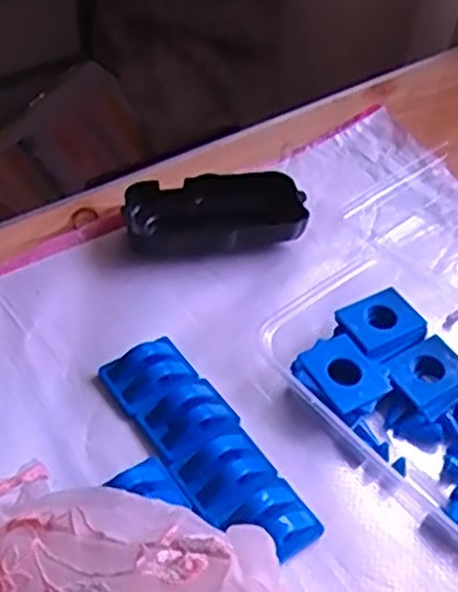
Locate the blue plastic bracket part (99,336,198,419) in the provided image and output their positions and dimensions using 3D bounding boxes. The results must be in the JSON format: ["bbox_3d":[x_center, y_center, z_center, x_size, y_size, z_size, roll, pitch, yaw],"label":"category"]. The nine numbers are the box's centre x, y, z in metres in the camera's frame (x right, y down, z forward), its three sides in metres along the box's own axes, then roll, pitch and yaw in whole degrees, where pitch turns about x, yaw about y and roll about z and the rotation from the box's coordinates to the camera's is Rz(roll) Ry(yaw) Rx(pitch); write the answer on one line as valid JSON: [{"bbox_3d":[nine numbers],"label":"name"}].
[{"bbox_3d":[-0.041,0.041,0.415,0.043,0.015,0.038,-26,54,-27],"label":"blue plastic bracket part"}]

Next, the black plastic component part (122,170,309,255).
[{"bbox_3d":[-0.009,-0.052,0.497,0.107,0.027,0.051,-1,47,-7],"label":"black plastic component part"}]

